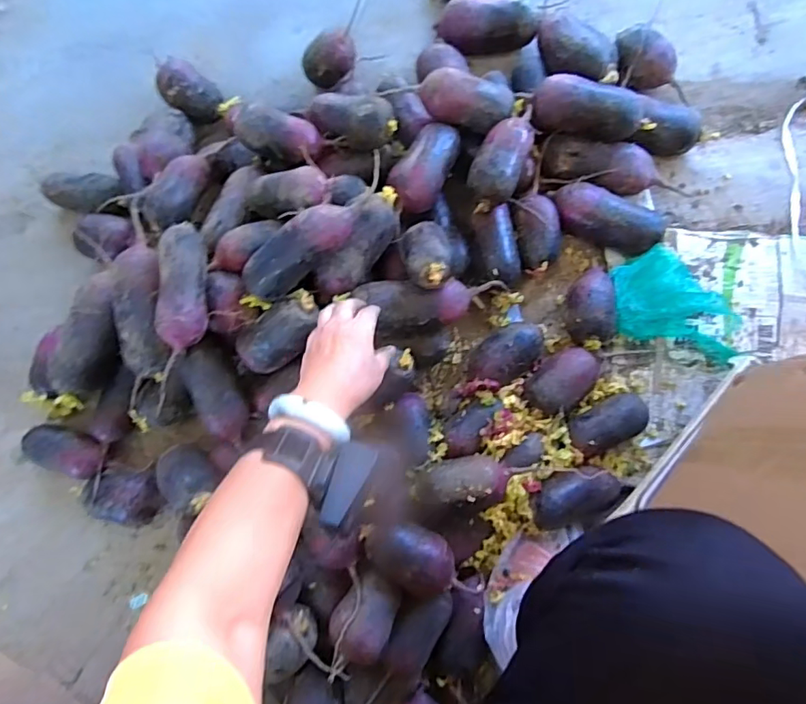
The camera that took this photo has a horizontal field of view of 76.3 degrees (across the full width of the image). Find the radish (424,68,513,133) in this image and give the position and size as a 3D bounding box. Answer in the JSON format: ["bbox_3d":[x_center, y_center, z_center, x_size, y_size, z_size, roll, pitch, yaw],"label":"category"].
[{"bbox_3d":[0.084,-0.318,0.666,0.119,0.072,0.065,-1,81,5],"label":"radish"}]

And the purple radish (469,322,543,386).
[{"bbox_3d":[0.130,0.004,0.659,0.103,0.061,0.063,-37,80,-2],"label":"purple radish"}]

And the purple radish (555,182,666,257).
[{"bbox_3d":[0.268,-0.177,0.677,0.141,0.062,0.061,24,84,8],"label":"purple radish"}]

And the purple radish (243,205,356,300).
[{"bbox_3d":[-0.120,-0.118,0.592,0.141,0.059,0.054,-36,80,-1],"label":"purple radish"}]

